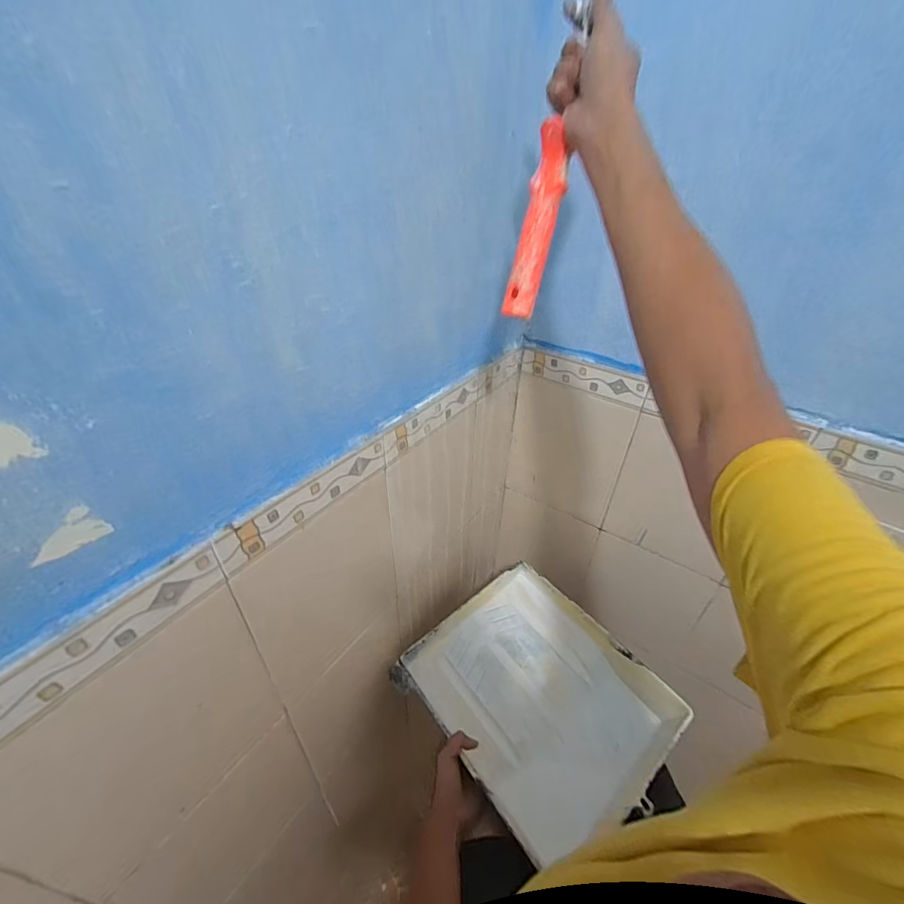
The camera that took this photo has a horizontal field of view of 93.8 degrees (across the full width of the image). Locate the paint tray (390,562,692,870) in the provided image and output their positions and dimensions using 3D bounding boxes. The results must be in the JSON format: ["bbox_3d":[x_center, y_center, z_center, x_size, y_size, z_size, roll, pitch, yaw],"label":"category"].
[{"bbox_3d":[0.128,0.377,0.657,0.288,0.093,0.337,-27,46,-33],"label":"paint tray"}]

